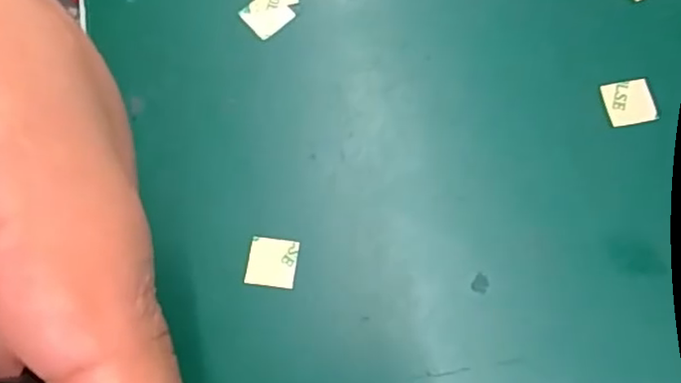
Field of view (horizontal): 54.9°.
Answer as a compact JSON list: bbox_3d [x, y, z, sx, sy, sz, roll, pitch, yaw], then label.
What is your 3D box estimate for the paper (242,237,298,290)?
[{"bbox_3d":[-0.022,0.023,0.210,0.016,0.004,0.015,7,75,3],"label":"paper"}]

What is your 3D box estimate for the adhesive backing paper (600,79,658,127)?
[{"bbox_3d":[0.097,-0.030,0.221,0.016,0.004,0.015,-10,78,3],"label":"adhesive backing paper"}]

